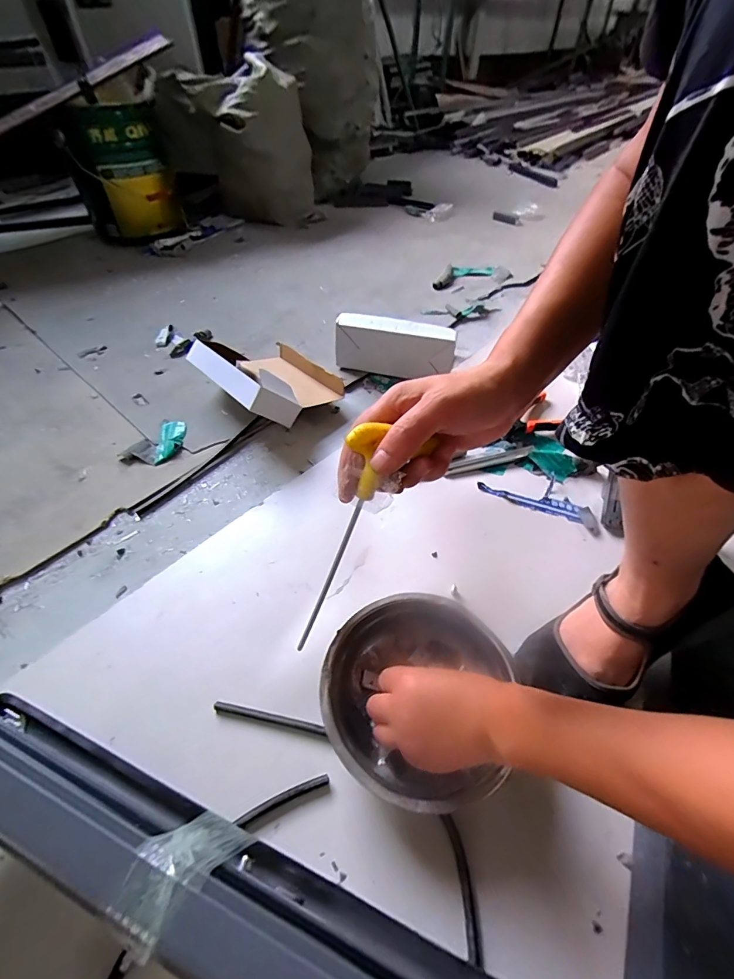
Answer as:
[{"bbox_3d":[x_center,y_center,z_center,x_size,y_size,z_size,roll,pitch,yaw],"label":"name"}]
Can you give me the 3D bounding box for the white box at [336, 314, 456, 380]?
[{"bbox_3d":[0.052,-0.264,0.799,0.215,0.106,0.038,9,49,8],"label":"white box"}]

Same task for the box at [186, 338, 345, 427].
[{"bbox_3d":[-0.169,-0.209,0.750,0.180,0.101,0.218,-30,55,-25],"label":"box"}]

